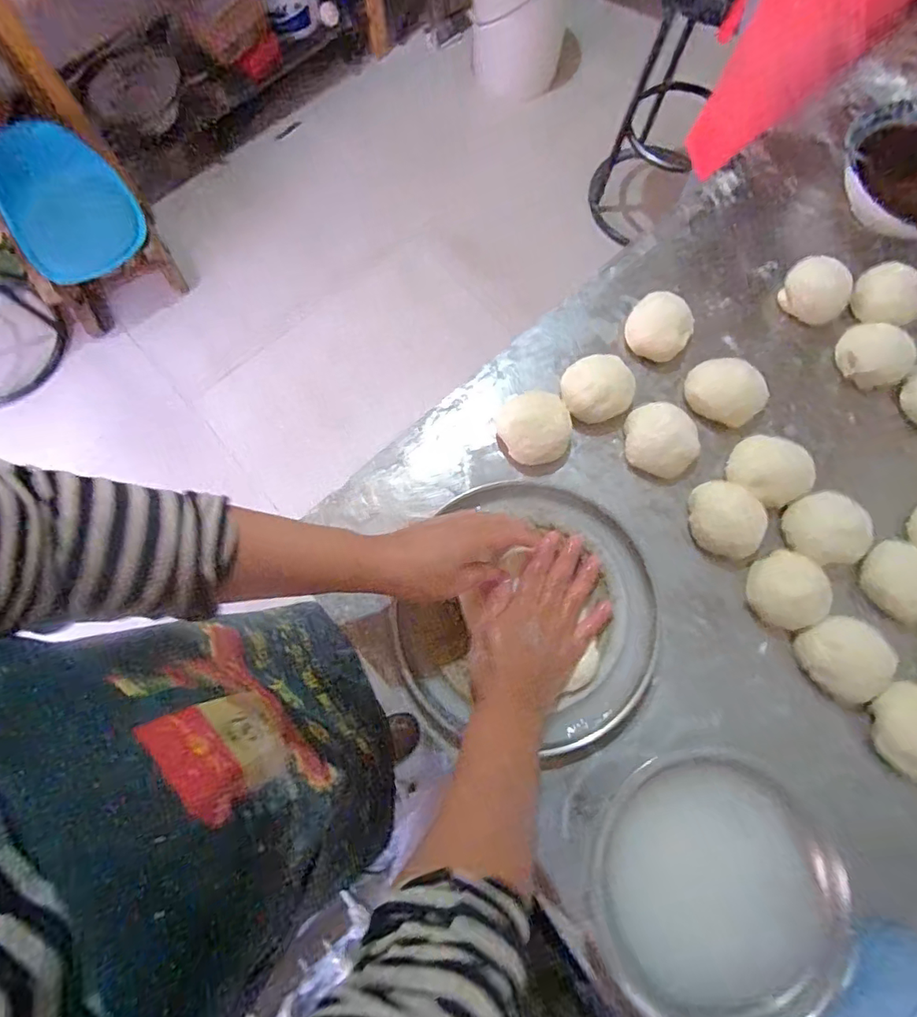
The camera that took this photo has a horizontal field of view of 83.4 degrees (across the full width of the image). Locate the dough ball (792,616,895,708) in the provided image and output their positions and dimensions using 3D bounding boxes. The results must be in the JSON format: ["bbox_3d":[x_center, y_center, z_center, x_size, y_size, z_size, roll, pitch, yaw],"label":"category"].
[{"bbox_3d":[0.342,0.135,0.451,0.059,0.040,0.079,-26,77,-6],"label":"dough ball"}]

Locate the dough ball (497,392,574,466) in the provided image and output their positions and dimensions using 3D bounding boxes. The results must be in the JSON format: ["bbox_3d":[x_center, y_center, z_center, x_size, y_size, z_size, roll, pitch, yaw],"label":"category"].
[{"bbox_3d":[0.075,-0.080,0.502,0.067,0.050,0.060,-13,76,-3],"label":"dough ball"}]

